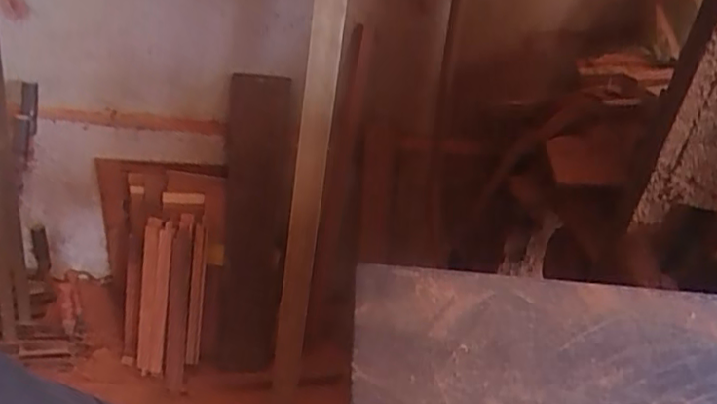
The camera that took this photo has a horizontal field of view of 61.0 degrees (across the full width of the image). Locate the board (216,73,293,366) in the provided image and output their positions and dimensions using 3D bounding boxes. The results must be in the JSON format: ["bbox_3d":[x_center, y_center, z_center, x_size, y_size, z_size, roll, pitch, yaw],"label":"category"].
[{"bbox_3d":[-0.252,0.063,1.443,0.177,0.697,0.041,9,12,25],"label":"board"}]

